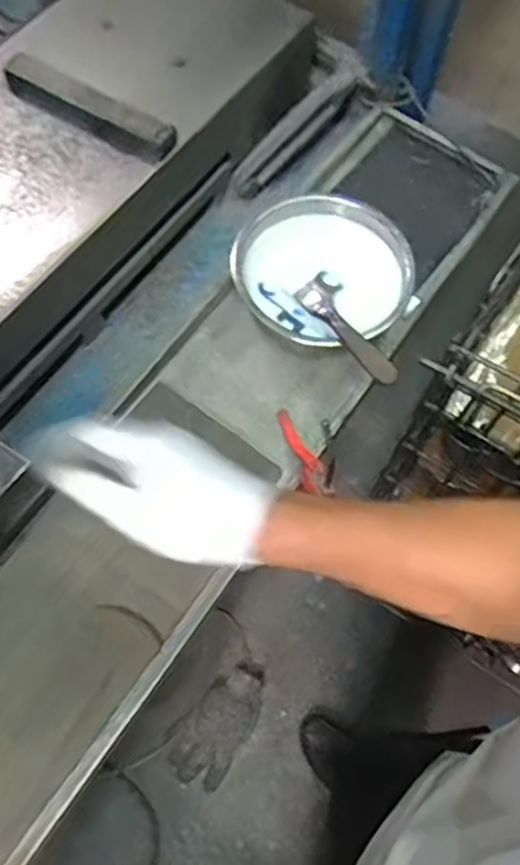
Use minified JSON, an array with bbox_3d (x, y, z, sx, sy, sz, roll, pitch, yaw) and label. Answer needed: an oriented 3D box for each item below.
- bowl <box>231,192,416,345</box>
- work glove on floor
[{"bbox_3d":[0.061,-0.151,0.684,0.168,0.078,0.163,1,65,-1],"label":"bowl"},{"bbox_3d":[-0.074,0.536,1.280,0.119,0.021,0.227,33,68,13],"label":"work glove on floor"}]

